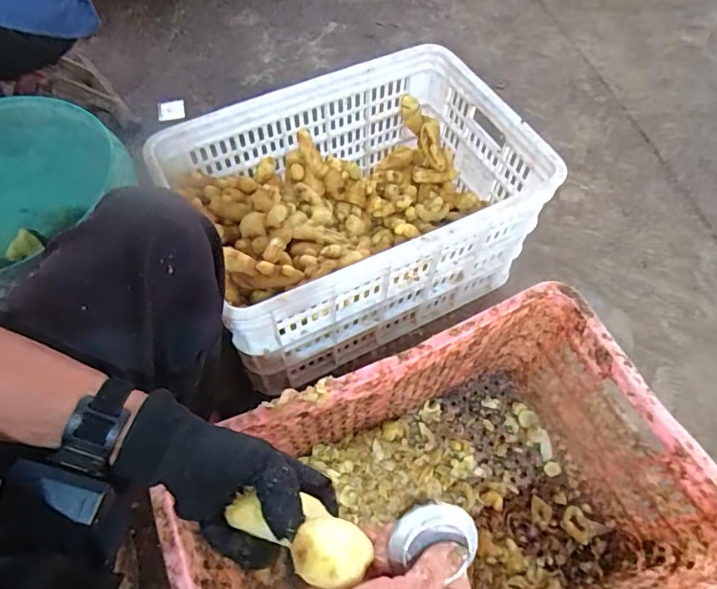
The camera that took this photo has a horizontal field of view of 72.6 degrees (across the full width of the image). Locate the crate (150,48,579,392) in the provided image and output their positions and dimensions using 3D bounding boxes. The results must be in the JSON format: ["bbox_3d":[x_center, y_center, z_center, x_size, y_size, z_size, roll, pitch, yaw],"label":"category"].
[{"bbox_3d":[-0.005,-0.136,0.821,0.510,0.274,0.363,-26,64,-13],"label":"crate"}]

